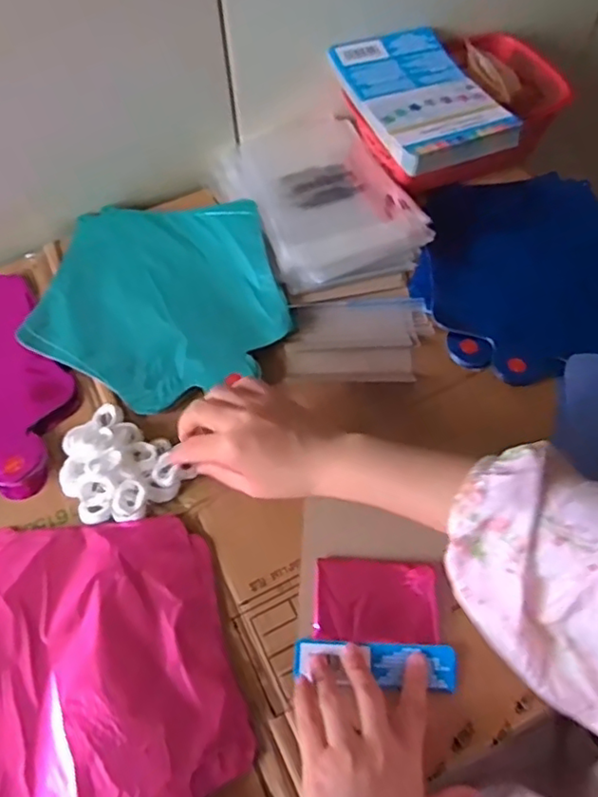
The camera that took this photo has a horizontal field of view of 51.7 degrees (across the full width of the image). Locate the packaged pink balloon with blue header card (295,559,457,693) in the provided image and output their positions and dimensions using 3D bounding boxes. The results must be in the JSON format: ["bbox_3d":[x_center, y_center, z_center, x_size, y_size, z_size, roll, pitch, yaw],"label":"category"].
[{"bbox_3d":[0.058,0.166,0.462,0.111,0.013,0.085,3,63,4],"label":"packaged pink balloon with blue header card"}]

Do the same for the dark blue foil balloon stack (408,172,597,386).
[{"bbox_3d":[0.229,-0.126,0.596,0.235,0.023,0.214,-19,64,-7],"label":"dark blue foil balloon stack"}]

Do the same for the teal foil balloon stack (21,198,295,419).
[{"bbox_3d":[-0.127,-0.095,0.582,0.232,0.020,0.222,10,64,8],"label":"teal foil balloon stack"}]

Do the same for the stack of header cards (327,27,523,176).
[{"bbox_3d":[0.117,-0.284,0.579,0.115,0.027,0.195,-20,64,-9],"label":"stack of header cards"}]

